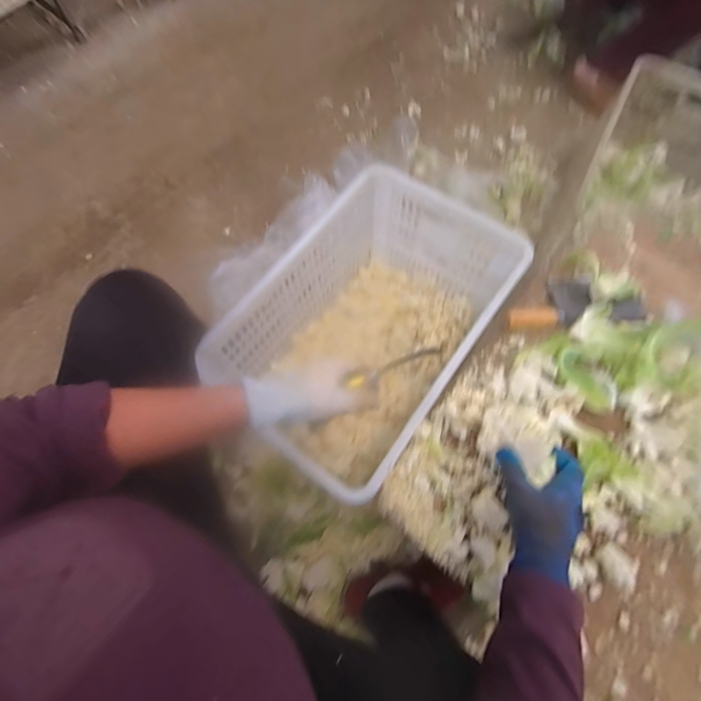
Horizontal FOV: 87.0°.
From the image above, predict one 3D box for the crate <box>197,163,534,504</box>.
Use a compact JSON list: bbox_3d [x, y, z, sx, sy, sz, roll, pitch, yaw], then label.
[{"bbox_3d":[0.036,-0.037,0.722,0.346,0.272,0.497,34,72,14],"label":"crate"}]

